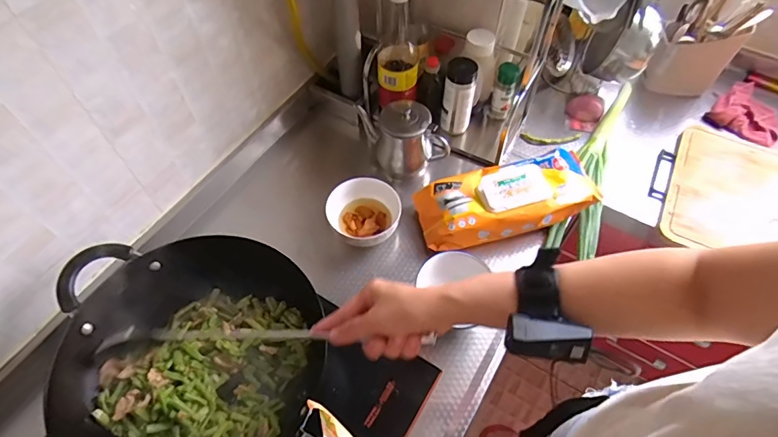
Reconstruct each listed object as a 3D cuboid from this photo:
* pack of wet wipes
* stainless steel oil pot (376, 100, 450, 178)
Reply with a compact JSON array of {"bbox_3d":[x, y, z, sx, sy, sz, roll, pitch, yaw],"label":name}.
[{"bbox_3d":[0.202,-0.036,0.796,0.299,0.070,0.118,-12,58,-8],"label":"pack of wet wipes"},{"bbox_3d":[0.039,-0.149,0.852,0.121,0.118,0.104,-4,57,-2],"label":"stainless steel oil pot"}]

